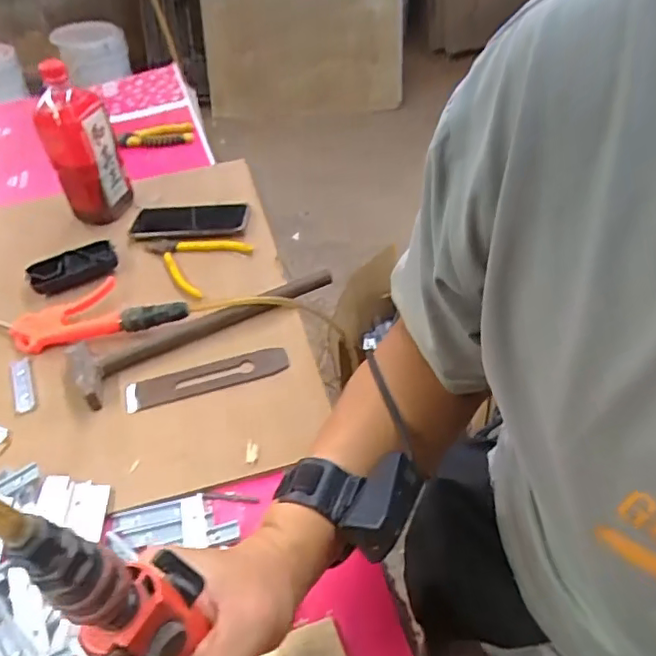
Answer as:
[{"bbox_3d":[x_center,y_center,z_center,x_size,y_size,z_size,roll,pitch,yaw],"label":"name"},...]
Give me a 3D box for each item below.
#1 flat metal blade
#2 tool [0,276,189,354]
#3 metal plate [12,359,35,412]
[{"bbox_3d":[-0.130,0.054,0.622,0.175,0.005,0.040,-14,51,-8],"label":"flat metal blade"},{"bbox_3d":[-0.300,-0.024,0.684,0.260,0.034,0.107,-11,44,-8],"label":"tool"},{"bbox_3d":[-0.334,0.062,0.624,0.020,0.006,0.079,-17,46,-20],"label":"metal plate"}]

